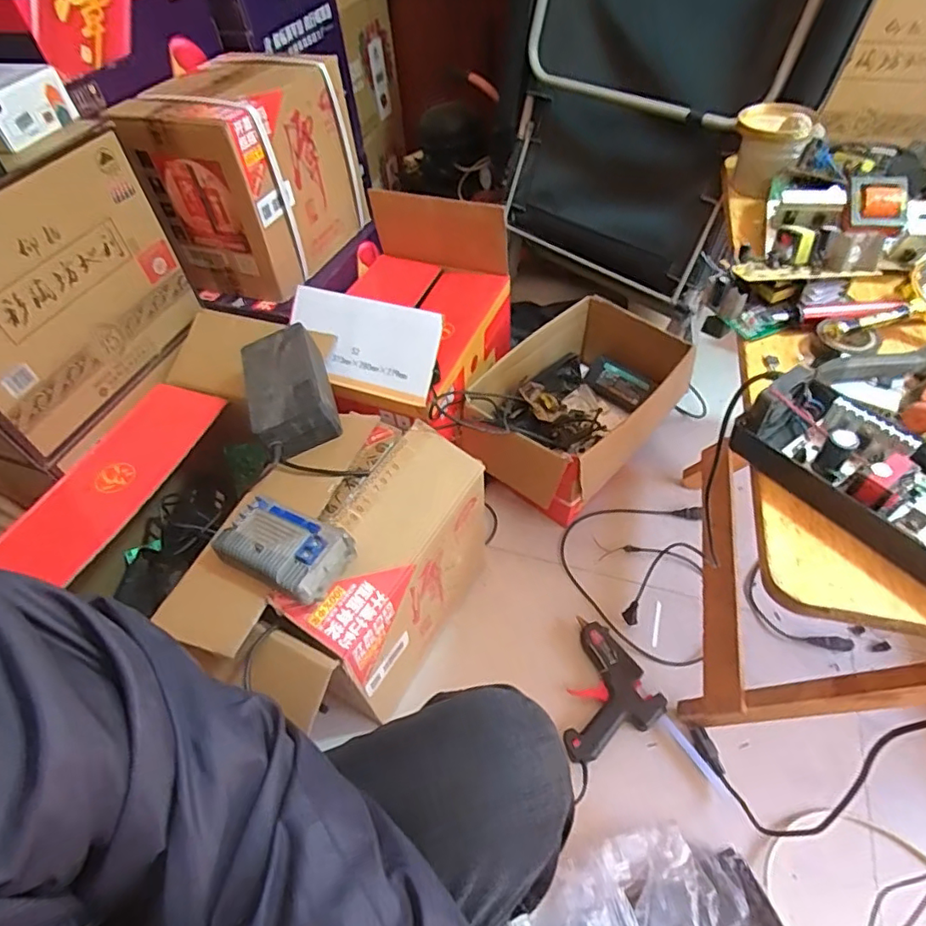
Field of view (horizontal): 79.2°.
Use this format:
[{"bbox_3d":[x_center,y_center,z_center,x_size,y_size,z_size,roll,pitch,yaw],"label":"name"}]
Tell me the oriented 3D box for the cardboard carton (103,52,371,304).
[{"bbox_3d":[-0.359,-0.516,1.008,0.221,0.297,0.354,12,52,14],"label":"cardboard carton"}]

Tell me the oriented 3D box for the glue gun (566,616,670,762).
[{"bbox_3d":[0.196,0.336,0.853,0.156,0.033,0.175,-22,52,-13],"label":"glue gun"}]

